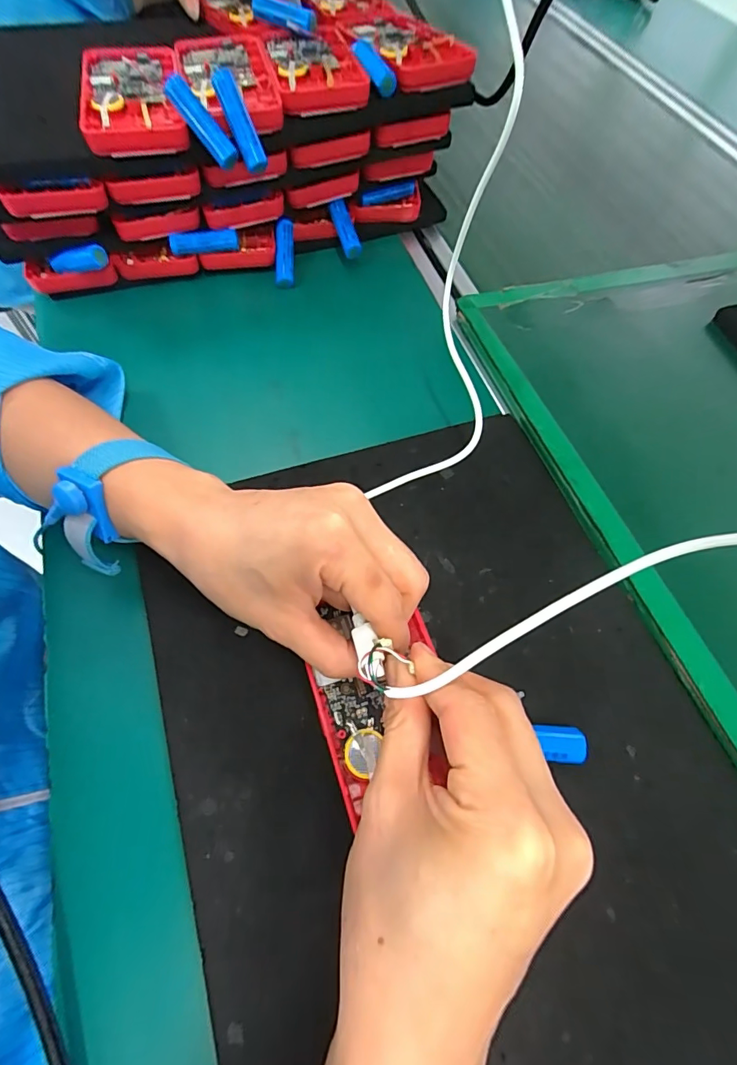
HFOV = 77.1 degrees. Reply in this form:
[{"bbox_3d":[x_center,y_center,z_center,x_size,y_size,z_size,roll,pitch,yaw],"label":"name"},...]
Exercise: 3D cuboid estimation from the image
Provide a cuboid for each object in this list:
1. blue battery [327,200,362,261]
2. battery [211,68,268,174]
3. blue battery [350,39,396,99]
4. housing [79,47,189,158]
[{"bbox_3d":[-0.018,-0.246,0.376,0.016,0.012,0.048,-17,84,-9],"label":"blue battery"},{"bbox_3d":[-0.080,-0.258,0.290,0.014,0.053,0.015,-31,22,-16],"label":"battery"},{"bbox_3d":[0.003,-0.327,0.326,0.017,0.014,0.055,-20,66,-14],"label":"blue battery"},{"bbox_3d":[-0.157,-0.288,0.306,0.062,0.018,0.121,-12,64,-10],"label":"housing"}]

